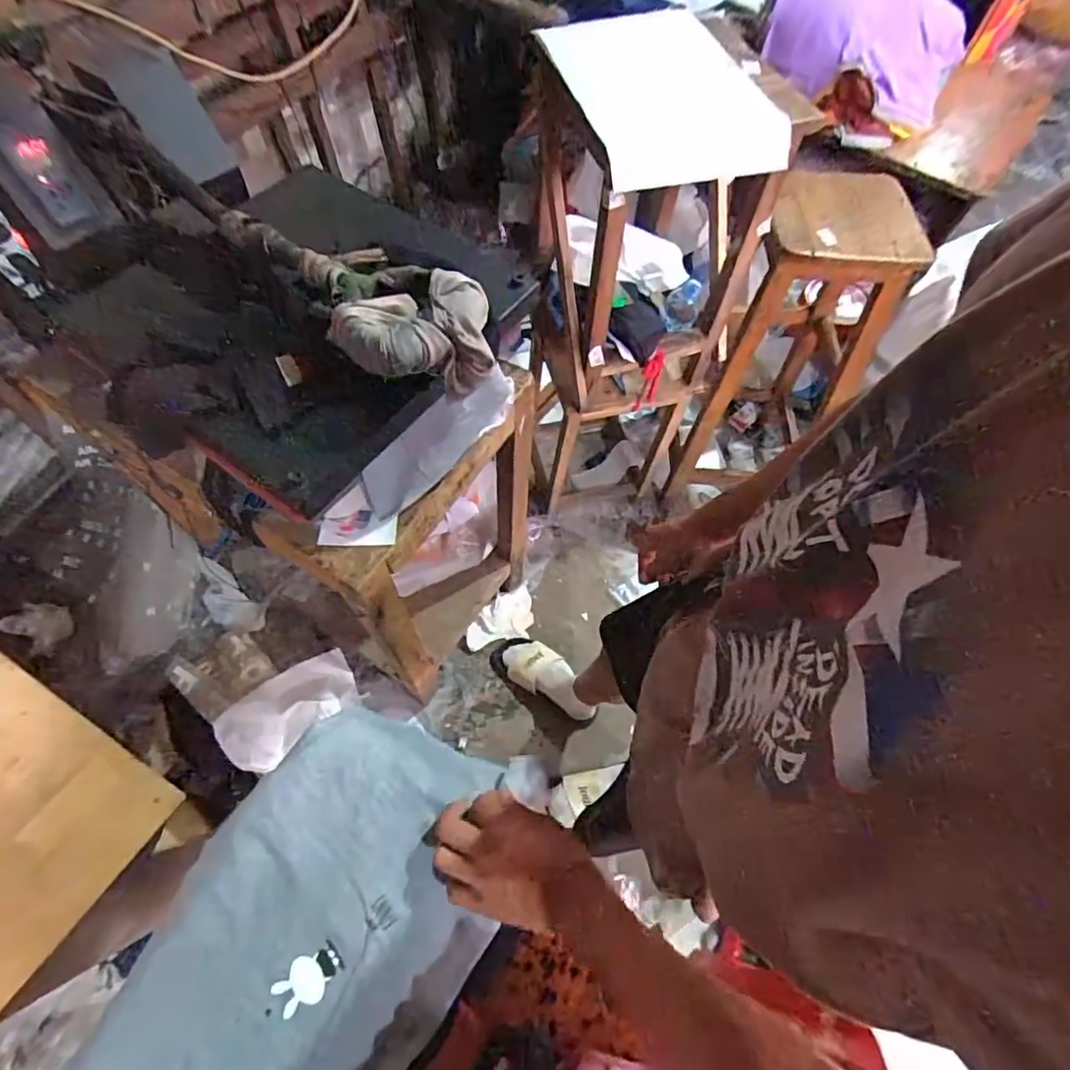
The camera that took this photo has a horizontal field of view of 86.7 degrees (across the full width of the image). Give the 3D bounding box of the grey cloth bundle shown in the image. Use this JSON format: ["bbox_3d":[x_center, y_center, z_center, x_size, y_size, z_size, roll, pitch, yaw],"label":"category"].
[{"bbox_3d":[-0.119,-0.190,0.576,0.147,0.096,0.080,-19,66,-12],"label":"grey cloth bundle"}]

